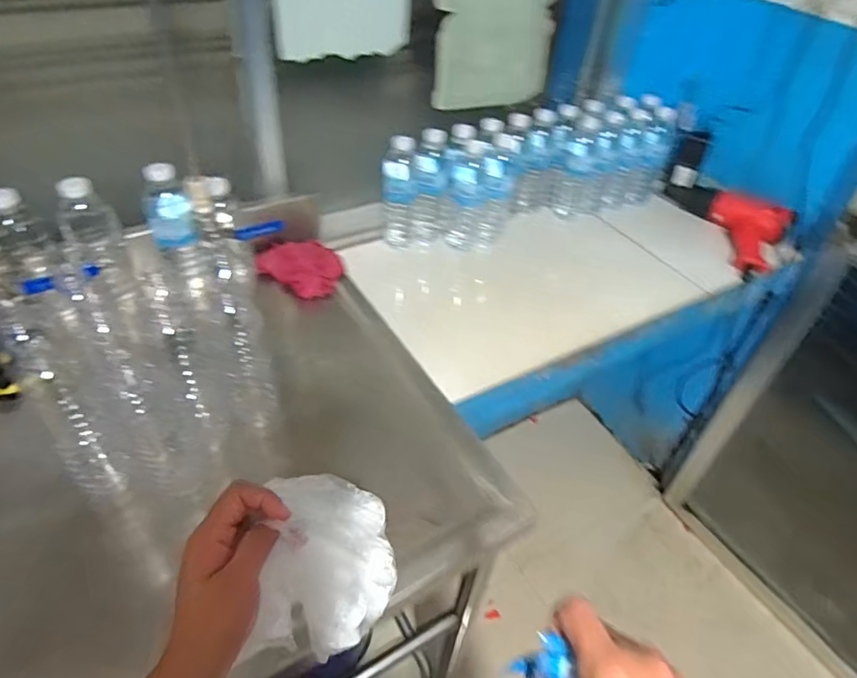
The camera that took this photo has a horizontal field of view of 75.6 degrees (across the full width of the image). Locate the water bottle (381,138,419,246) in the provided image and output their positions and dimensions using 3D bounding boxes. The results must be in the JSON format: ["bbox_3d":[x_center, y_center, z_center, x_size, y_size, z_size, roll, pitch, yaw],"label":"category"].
[{"bbox_3d":[-0.051,-0.269,1.023,0.066,0.210,0.059,2,43,-3],"label":"water bottle"}]

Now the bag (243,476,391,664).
[{"bbox_3d":[-0.070,0.161,0.422,0.093,0.101,0.121,7,43,2],"label":"bag"}]

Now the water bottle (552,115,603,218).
[{"bbox_3d":[0.305,-0.354,1.137,0.059,0.206,0.057,16,44,12],"label":"water bottle"}]

